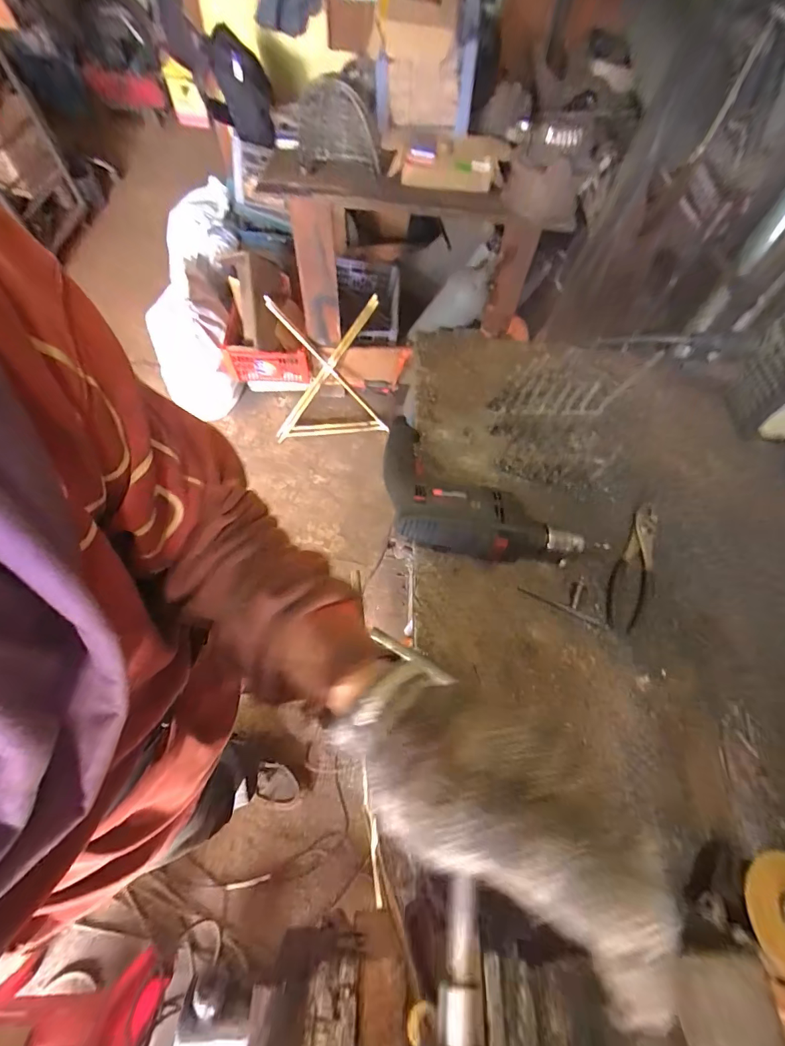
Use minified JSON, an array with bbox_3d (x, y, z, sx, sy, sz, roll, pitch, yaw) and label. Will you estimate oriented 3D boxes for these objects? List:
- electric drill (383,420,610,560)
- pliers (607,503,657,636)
[{"bbox_3d":[0.140,-0.055,0.545,0.280,0.065,0.208,8,63,0],"label":"electric drill"},{"bbox_3d":[0.334,0.054,0.538,0.049,0.019,0.199,26,65,9],"label":"pliers"}]

